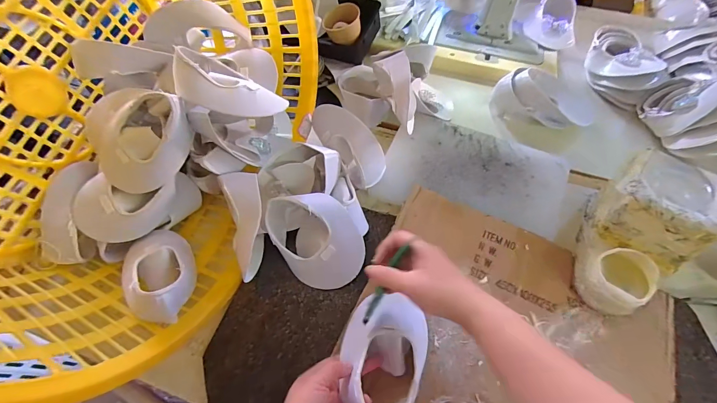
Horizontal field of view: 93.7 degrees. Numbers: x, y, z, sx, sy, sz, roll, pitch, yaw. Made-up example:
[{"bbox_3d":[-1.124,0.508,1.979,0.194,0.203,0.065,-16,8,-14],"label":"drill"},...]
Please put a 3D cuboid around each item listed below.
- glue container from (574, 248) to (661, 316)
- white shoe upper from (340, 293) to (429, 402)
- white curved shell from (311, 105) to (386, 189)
[{"bbox_3d":[0.339,0.102,0.442,0.078,0.062,0.074,-1,61,2],"label":"glue container"},{"bbox_3d":[0.032,0.187,0.413,0.104,0.060,0.147,13,62,9],"label":"white shoe upper"},{"bbox_3d":[-0.020,-0.106,0.559,0.059,0.048,0.168,-35,65,-16],"label":"white curved shell"}]

